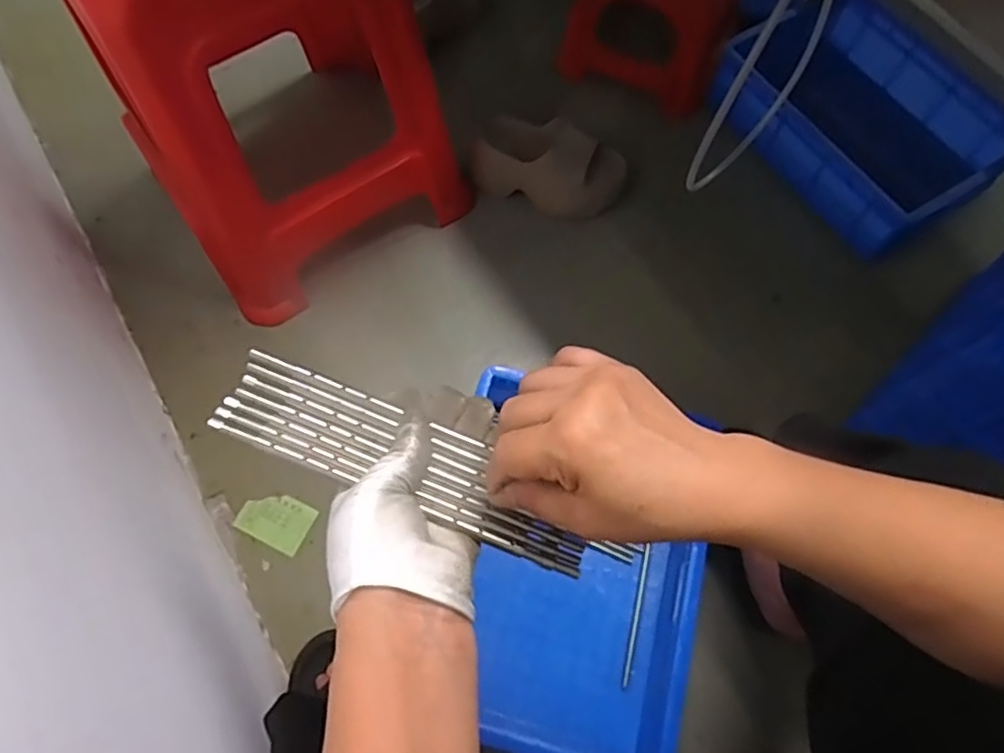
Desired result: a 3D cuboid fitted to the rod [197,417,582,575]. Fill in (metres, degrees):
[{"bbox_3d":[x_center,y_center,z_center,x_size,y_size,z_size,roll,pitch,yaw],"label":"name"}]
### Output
[{"bbox_3d":[-0.057,0.066,0.346,0.215,0.006,0.006,23,69,-2],"label":"rod"}]

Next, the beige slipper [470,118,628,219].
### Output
[{"bbox_3d":[0.071,-0.316,0.966,0.226,0.088,0.098,20,69,8],"label":"beige slipper"}]

